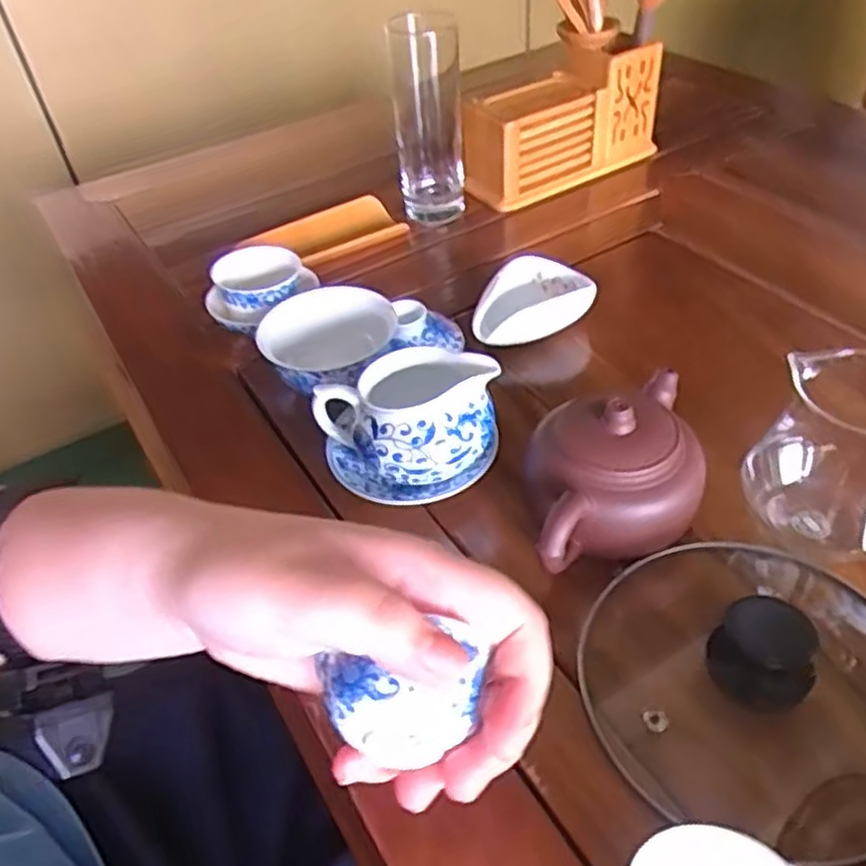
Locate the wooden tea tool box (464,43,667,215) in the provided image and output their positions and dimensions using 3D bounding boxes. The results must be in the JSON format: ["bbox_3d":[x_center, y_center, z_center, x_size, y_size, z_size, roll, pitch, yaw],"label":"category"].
[{"bbox_3d":[0.123,-0.303,0.719,0.196,0.105,0.075,-27,48,-20],"label":"wooden tea tool box"}]

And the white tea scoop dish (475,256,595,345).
[{"bbox_3d":[0.068,-0.100,0.556,0.094,0.030,0.067,-15,45,-13],"label":"white tea scoop dish"}]

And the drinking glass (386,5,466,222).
[{"bbox_3d":[-0.004,-0.282,0.660,0.062,0.168,0.067,-7,44,-1],"label":"drinking glass"}]

